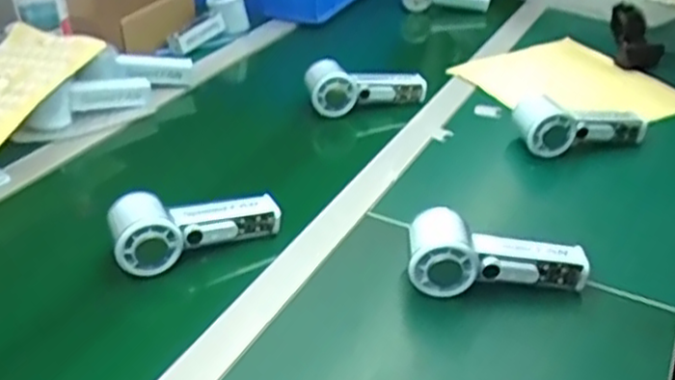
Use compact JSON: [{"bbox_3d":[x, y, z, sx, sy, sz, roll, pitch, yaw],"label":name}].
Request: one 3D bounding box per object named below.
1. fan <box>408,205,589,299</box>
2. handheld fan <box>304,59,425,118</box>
[{"bbox_3d":[0.137,0.062,0.613,0.153,0.070,0.050,3,32,4],"label":"fan"},{"bbox_3d":[0.042,-0.129,0.908,0.155,0.053,0.060,-3,32,-5],"label":"handheld fan"}]

